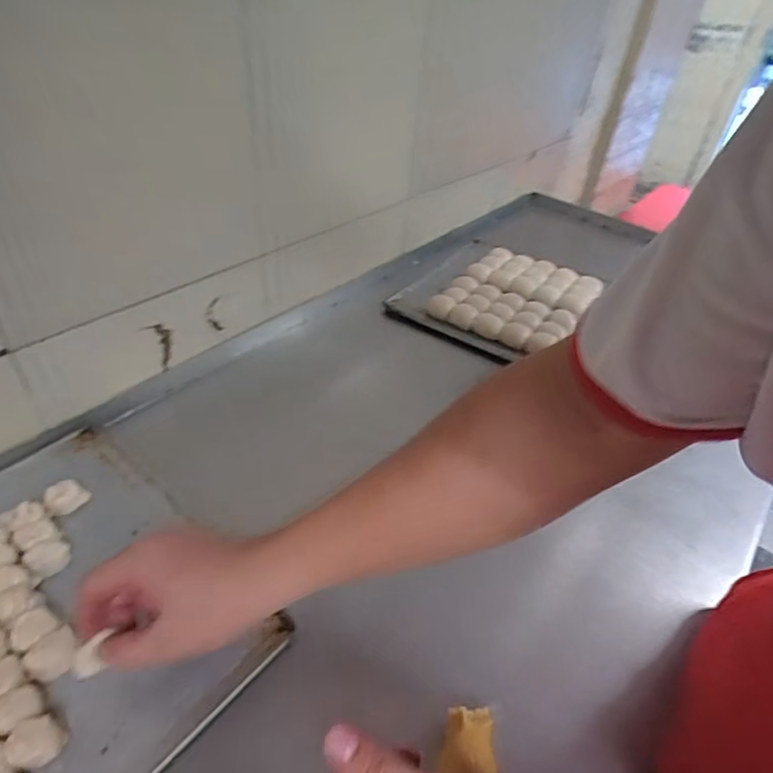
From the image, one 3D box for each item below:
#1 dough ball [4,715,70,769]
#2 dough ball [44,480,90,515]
[{"bbox_3d":[-0.235,0.240,0.352,0.030,0.021,0.026,-30,51,-34],"label":"dough ball"},{"bbox_3d":[-0.301,0.102,0.491,0.034,0.023,0.023,-25,48,-31],"label":"dough ball"}]

